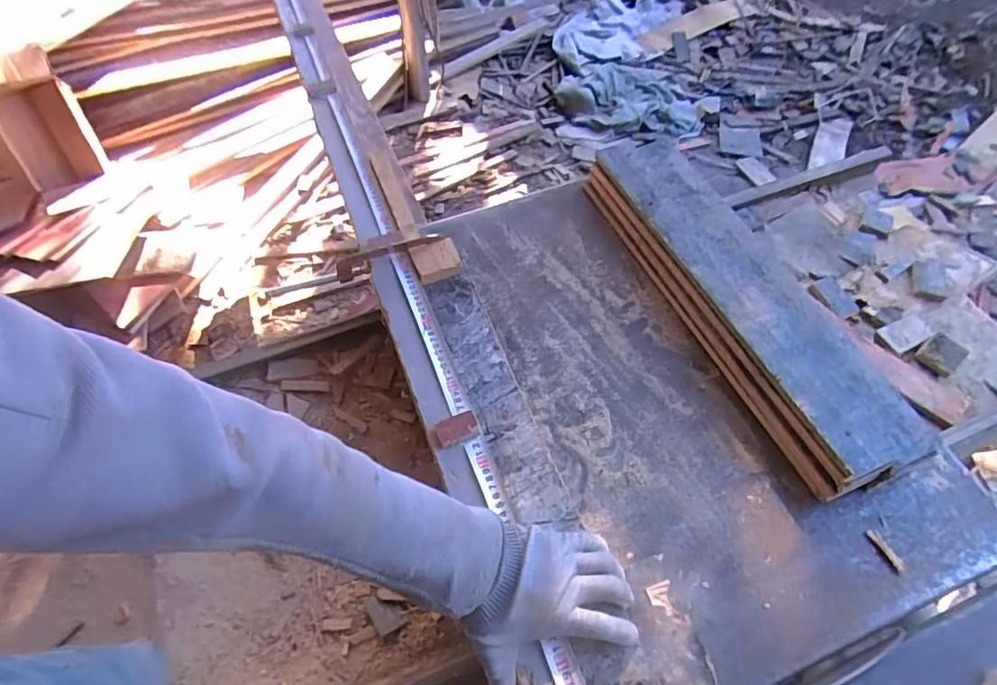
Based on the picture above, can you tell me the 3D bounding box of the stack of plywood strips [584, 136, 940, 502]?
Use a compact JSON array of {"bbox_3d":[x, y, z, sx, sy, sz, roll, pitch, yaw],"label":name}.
[{"bbox_3d":[0.313,-0.069,0.747,0.151,0.066,0.562,-21,59,-11],"label":"stack of plywood strips"}]

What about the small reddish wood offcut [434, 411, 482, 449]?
[{"bbox_3d":[-0.046,0.096,0.610,0.048,0.010,0.032,-21,60,-17],"label":"small reddish wood offcut"}]

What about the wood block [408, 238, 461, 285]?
[{"bbox_3d":[-0.084,-0.111,0.752,0.062,0.024,0.056,-17,59,-15],"label":"wood block"}]

